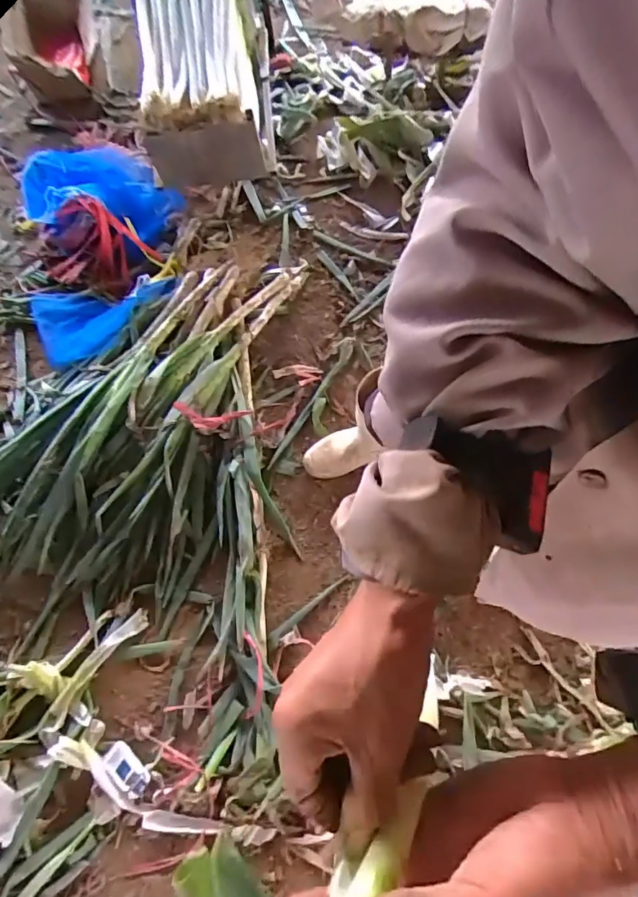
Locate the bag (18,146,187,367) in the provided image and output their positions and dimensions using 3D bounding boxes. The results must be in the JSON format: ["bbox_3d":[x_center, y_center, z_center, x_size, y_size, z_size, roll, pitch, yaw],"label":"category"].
[{"bbox_3d":[-0.691,-0.618,1.518,0.486,0.196,0.724,-14,74,-2],"label":"bag"}]

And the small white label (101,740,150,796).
[{"bbox_3d":[-0.450,0.752,1.160,0.120,0.011,0.067,37,78,12],"label":"small white label"}]

